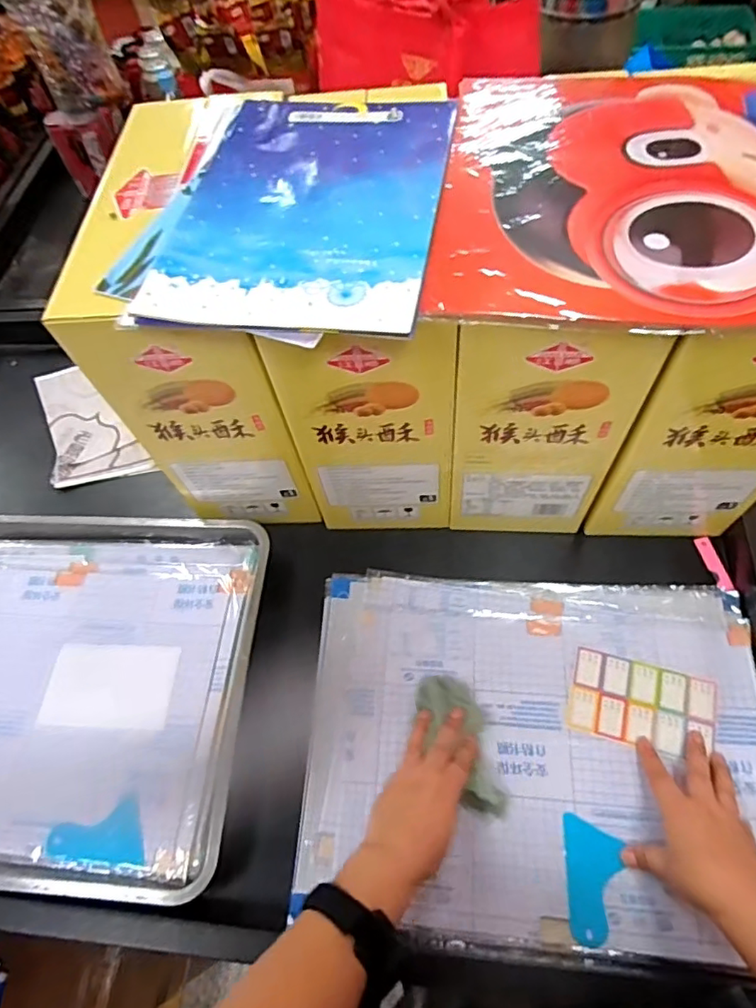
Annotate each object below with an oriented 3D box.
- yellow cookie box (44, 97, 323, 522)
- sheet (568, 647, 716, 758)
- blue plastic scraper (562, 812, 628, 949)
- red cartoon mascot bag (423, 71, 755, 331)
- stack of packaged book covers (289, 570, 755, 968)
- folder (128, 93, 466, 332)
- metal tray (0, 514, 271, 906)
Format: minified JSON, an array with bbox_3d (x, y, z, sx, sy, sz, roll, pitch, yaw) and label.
[{"bbox_3d":[-0.173,-0.187,0.660,0.170,0.368,0.301,-1,61,2],"label":"yellow cookie box"},{"bbox_3d":[0.279,0.211,0.592,0.139,0.004,0.084,11,65,13],"label":"sheet"},{"bbox_3d":[0.199,0.350,0.521,0.050,0.009,0.099,8,60,6],"label":"blue plastic scraper"},{"bbox_3d":[0.229,-0.266,0.463,0.337,0.036,0.327,7,59,6],"label":"red cartoon mascot bag"},{"bbox_3d":[0.162,0.246,0.585,0.464,0.048,0.344,3,59,4],"label":"stack of packaged book covers"},{"bbox_3d":[-0.055,-0.259,0.476,0.213,0.006,0.293,7,63,9],"label":"folder"},{"bbox_3d":[-0.443,0.204,0.655,0.595,0.048,0.408,1,59,3],"label":"metal tray"}]

